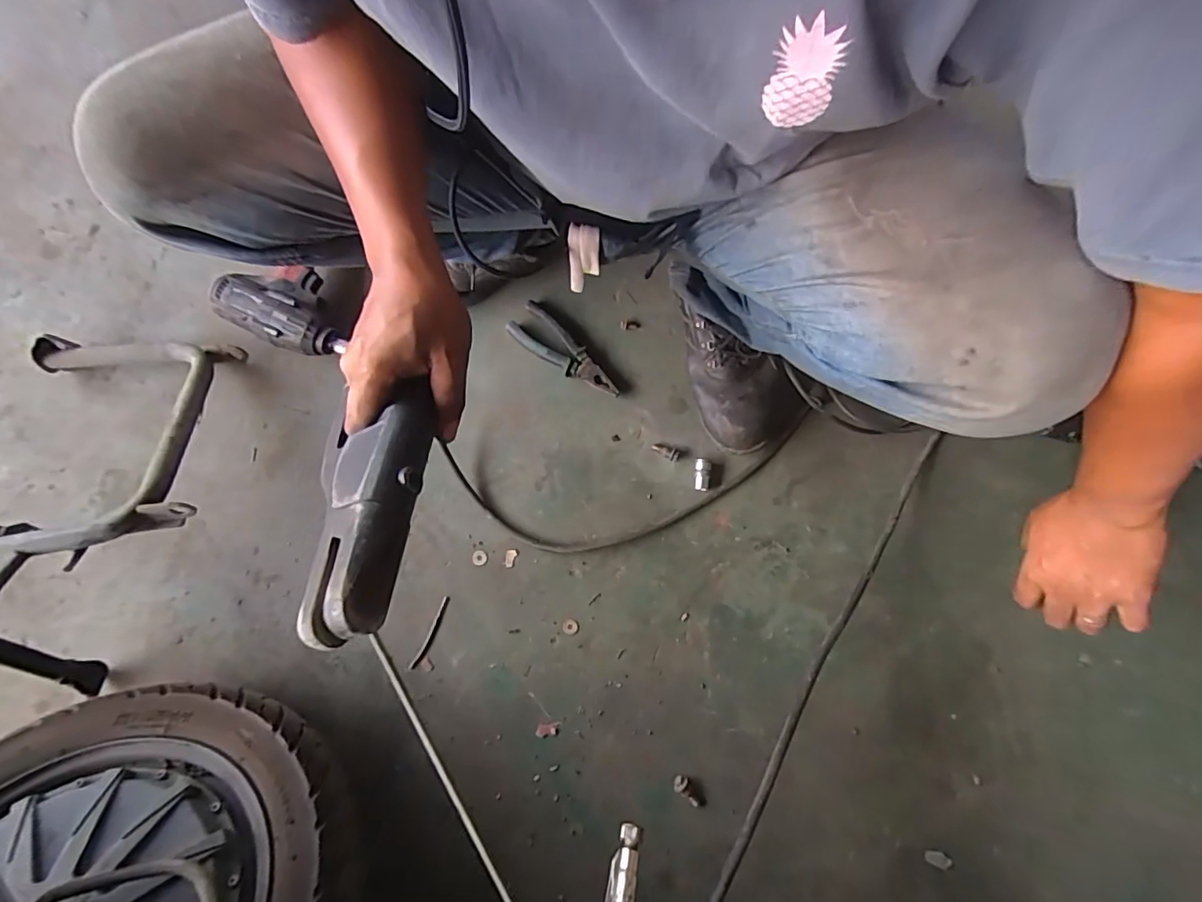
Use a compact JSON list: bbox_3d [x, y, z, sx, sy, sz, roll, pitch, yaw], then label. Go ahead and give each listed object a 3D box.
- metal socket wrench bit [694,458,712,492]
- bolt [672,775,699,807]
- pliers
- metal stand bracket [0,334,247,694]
[{"bbox_3d":[0.130,0.029,0.673,0.020,0.016,0.042,2,78,1],"label":"metal socket wrench bit"},{"bbox_3d":[0.100,0.389,0.602,0.038,0.013,0.018,42,82,9],"label":"bolt"},{"bbox_3d":[-0.046,-0.130,0.707,0.170,0.022,0.060,41,81,8],"label":"pliers"},{"bbox_3d":[-0.576,0.048,0.603,0.249,0.155,0.434,-7,78,-1],"label":"metal stand bracket"}]

